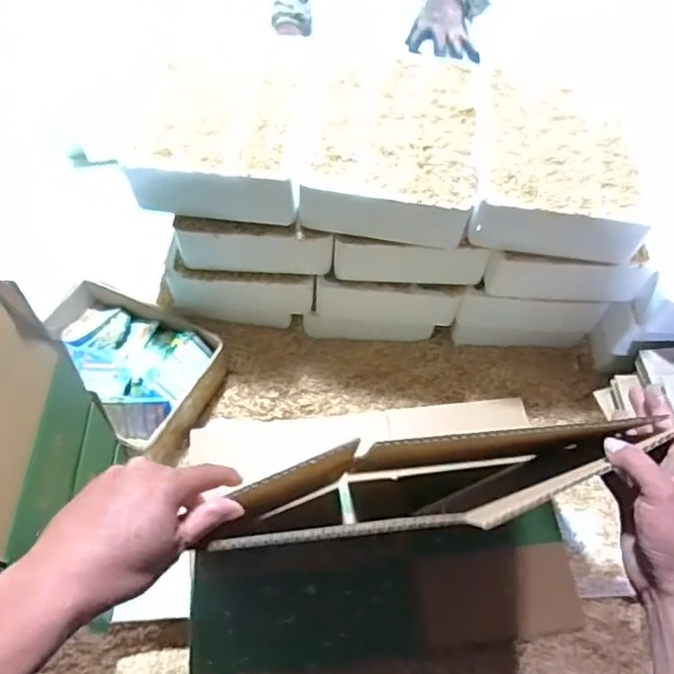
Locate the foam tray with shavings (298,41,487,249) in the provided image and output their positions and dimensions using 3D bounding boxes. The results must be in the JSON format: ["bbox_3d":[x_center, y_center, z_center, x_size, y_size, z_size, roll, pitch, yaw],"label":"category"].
[{"bbox_3d":[0.066,-0.231,0.707,0.187,0.082,0.243,8,59,3],"label":"foam tray with shavings"}]

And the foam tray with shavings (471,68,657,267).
[{"bbox_3d":[0.246,-0.203,0.689,0.180,0.074,0.231,7,59,3],"label":"foam tray with shavings"}]

